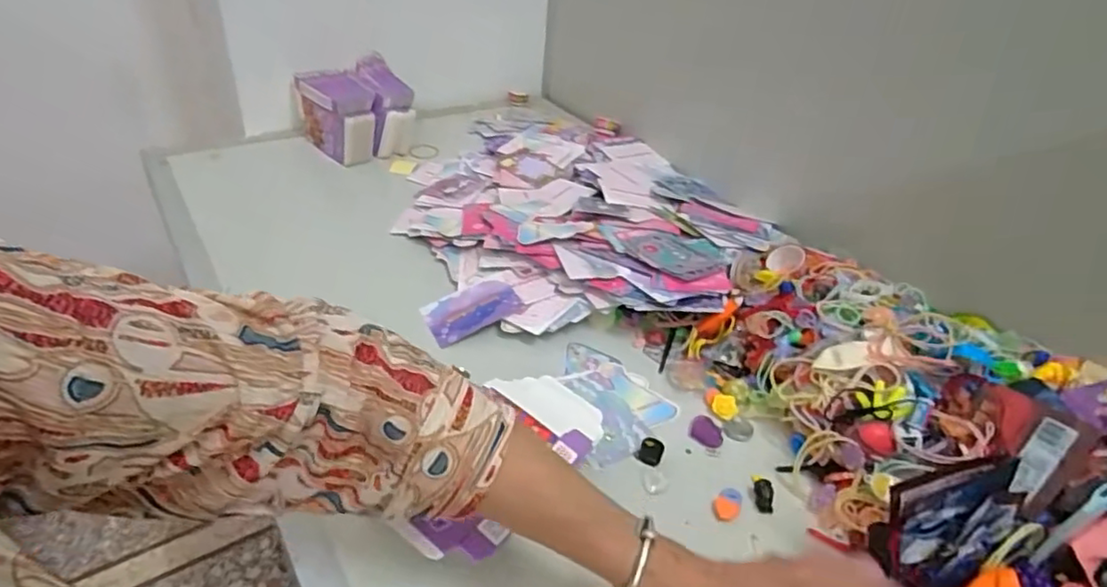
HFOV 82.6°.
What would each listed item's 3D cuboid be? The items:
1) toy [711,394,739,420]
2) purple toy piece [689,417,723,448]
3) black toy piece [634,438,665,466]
[{"bbox_3d":[0.146,0.095,0.535,0.022,0.005,0.020,20,41,19],"label":"toy"},{"bbox_3d":[0.127,0.114,0.520,0.028,0.004,0.027,4,37,-3],"label":"purple toy piece"},{"bbox_3d":[0.076,0.122,0.490,0.018,0.015,0.017,4,37,-3],"label":"black toy piece"}]

